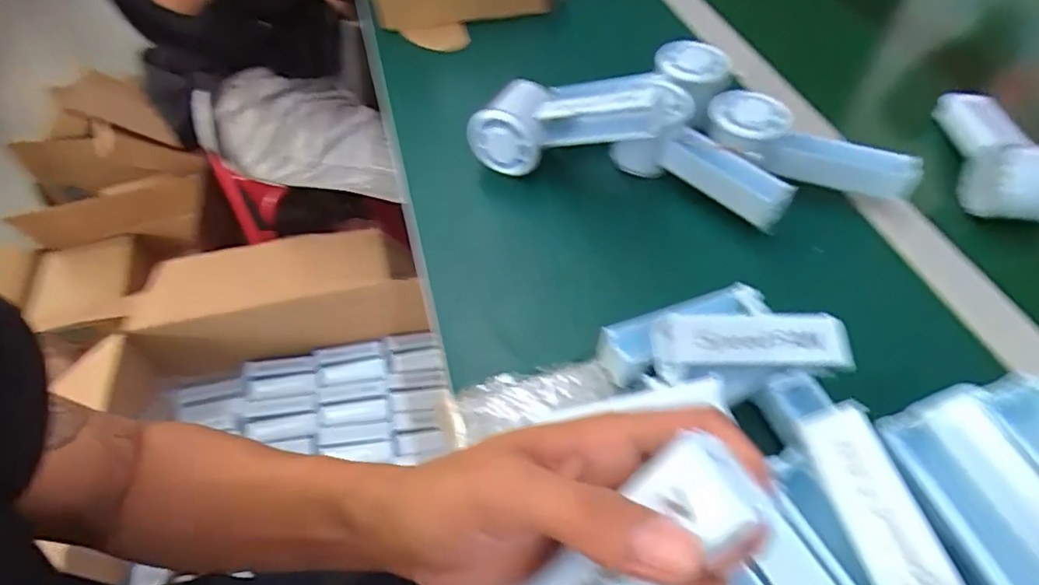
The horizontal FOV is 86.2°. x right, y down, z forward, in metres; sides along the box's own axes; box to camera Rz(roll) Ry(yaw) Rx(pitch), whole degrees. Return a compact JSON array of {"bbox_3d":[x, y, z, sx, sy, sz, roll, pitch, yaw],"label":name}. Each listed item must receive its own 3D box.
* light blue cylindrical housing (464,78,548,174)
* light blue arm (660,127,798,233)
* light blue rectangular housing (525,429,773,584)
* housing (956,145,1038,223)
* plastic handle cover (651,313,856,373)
[{"bbox_3d":[-0.009,-0.138,0.460,0.060,0.057,0.056,7,53,6],"label":"light blue cylindrical housing"},{"bbox_3d":[0.158,-0.090,0.428,0.026,0.036,0.100,-38,61,-25],"label":"light blue arm"},{"bbox_3d":[0.037,0.094,0.192,0.102,0.024,0.034,-49,60,10],"label":"light blue rectangular housing"},{"bbox_3d":[0.387,-0.080,0.418,0.080,0.048,0.047,3,53,3],"label":"housing"},{"bbox_3d":[0.134,0.027,0.316,0.109,0.022,0.034,0,53,0],"label":"plastic handle cover"}]

